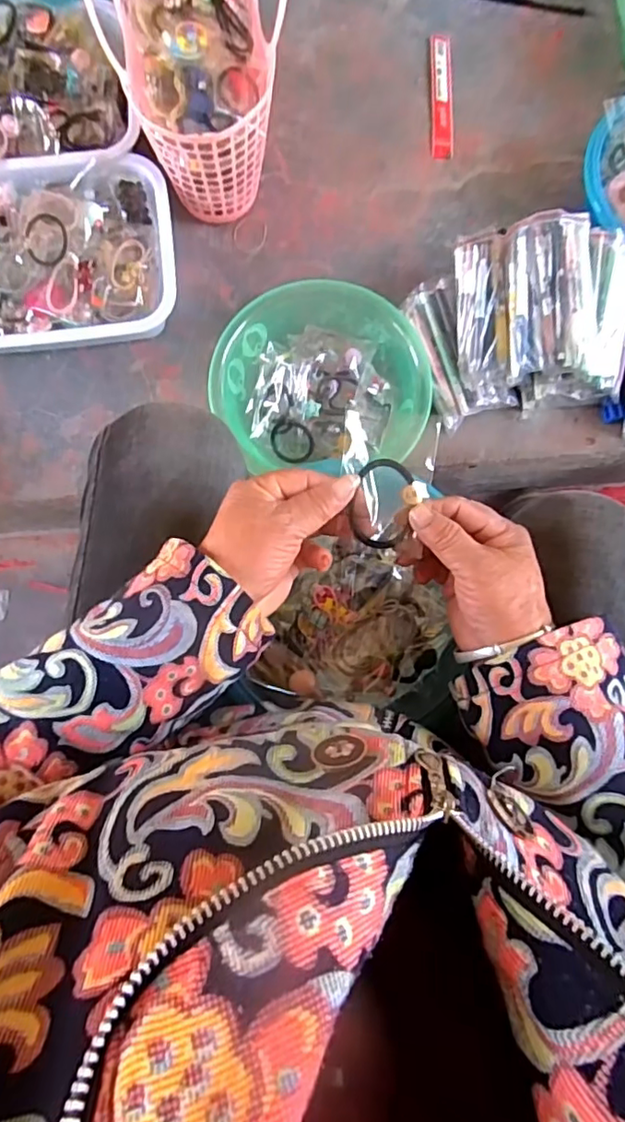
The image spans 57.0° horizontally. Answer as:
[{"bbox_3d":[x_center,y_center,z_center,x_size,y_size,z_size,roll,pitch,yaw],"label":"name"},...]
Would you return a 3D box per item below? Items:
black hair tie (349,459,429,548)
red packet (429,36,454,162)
[{"bbox_3d":[0.045,-0.036,0.370,0.044,0.009,0.055,24,109,-11],"label":"black hair tie"},{"bbox_3d":[0.168,-0.603,0.745,0.028,0.004,0.172,0,83,-1],"label":"red packet"}]

